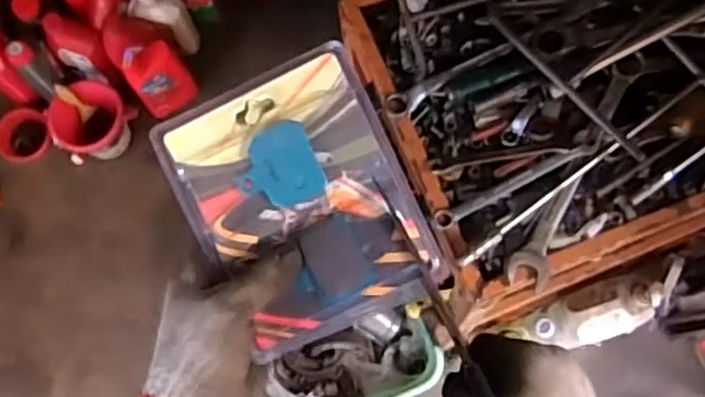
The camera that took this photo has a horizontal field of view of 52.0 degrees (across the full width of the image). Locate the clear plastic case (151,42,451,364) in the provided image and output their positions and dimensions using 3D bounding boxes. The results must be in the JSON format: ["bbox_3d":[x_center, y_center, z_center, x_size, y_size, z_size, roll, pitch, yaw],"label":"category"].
[{"bbox_3d":[-0.035,0.003,0.466,0.137,0.030,0.166,-24,88,5],"label":"clear plastic case"}]

